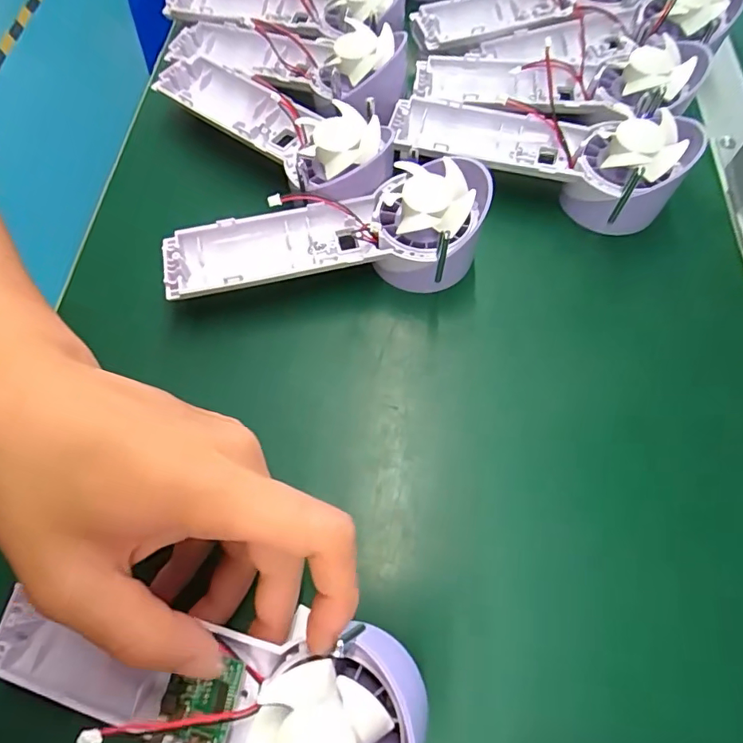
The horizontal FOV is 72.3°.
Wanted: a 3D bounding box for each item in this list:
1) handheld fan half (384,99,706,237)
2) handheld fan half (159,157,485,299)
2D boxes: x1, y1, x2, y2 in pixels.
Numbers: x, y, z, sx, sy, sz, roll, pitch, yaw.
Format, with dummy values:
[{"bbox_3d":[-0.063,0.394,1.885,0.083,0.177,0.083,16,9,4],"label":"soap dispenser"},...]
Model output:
[{"bbox_3d":[0.097,-0.139,0.309,0.173,0.043,0.060,20,66,9],"label":"handheld fan half"},{"bbox_3d":[-0.025,-0.076,0.279,0.174,0.042,0.062,-7,64,-3],"label":"handheld fan half"}]

